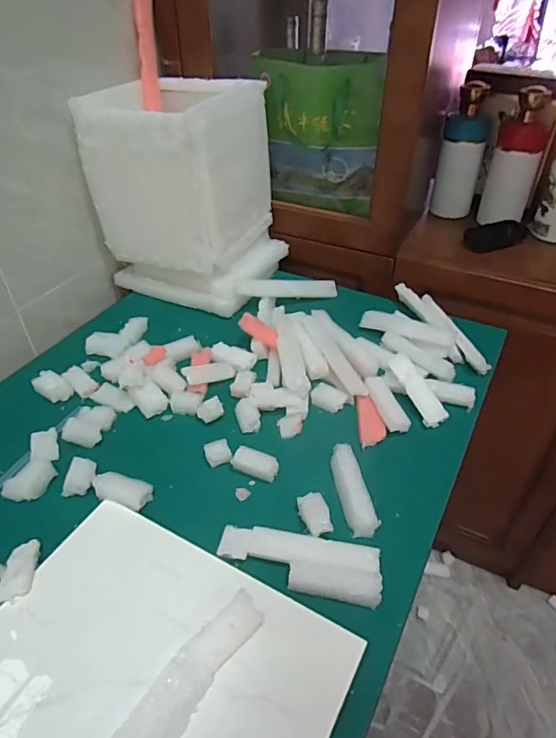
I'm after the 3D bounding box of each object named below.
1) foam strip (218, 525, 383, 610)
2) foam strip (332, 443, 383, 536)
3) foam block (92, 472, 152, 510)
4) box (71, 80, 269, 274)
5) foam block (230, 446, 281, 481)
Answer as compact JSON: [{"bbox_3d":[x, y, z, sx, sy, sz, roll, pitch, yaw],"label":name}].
[{"bbox_3d":[0.019,0.184,0.472,0.154,0.014,0.054,6,41,6],"label":"foam strip"},{"bbox_3d":[0.079,0.128,0.532,0.027,0.026,0.104,-7,41,-9],"label":"foam strip"},{"bbox_3d":[-0.168,0.131,0.534,0.060,0.021,0.032,12,41,13],"label":"foam block"},{"bbox_3d":[-0.148,-0.316,0.790,0.210,0.226,0.217,19,43,20],"label":"box"},{"bbox_3d":[-0.026,0.108,0.558,0.053,0.025,0.021,14,42,15],"label":"foam block"}]

